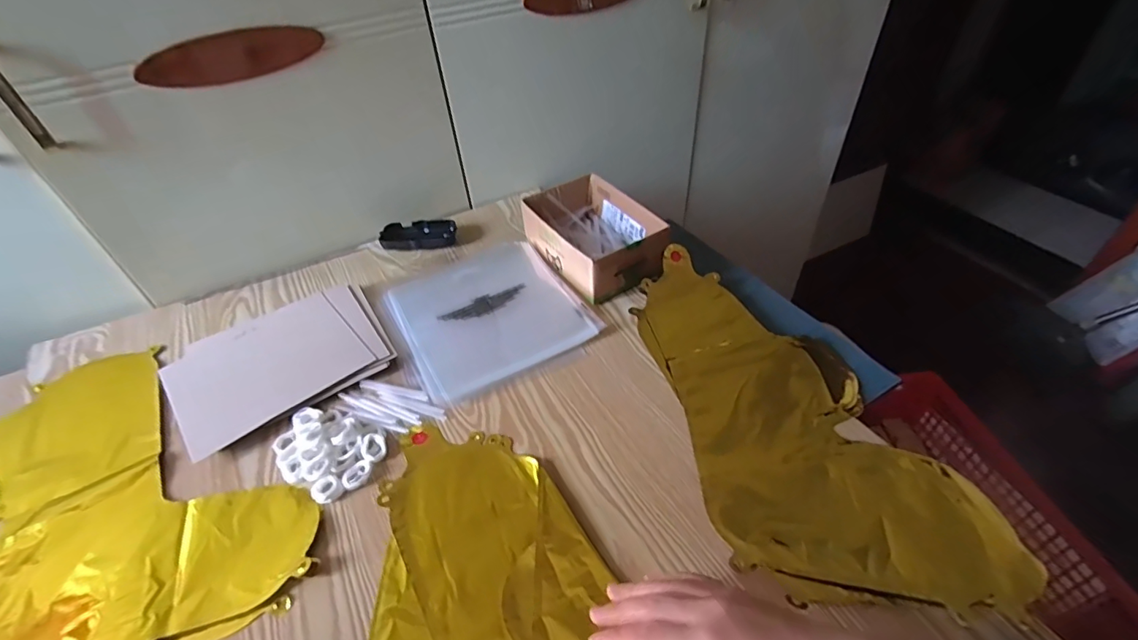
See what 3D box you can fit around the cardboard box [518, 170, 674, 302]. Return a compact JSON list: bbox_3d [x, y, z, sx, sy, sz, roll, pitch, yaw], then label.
[{"bbox_3d":[0.031,-0.114,0.670,0.126,0.063,0.186,-24,48,-20],"label":"cardboard box"}]

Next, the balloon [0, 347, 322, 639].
[{"bbox_3d":[-0.428,0.171,0.457,0.406,0.012,0.220,25,51,26],"label":"balloon"}]

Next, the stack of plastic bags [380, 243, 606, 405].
[{"bbox_3d":[-0.101,-0.013,0.620,0.209,0.009,0.216,-24,48,-20],"label":"stack of plastic bags"}]

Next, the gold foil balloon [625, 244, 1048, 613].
[{"bbox_3d":[0.202,0.080,0.501,0.216,0.015,0.424,-15,45,-12],"label":"gold foil balloon"}]

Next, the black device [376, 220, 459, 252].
[{"bbox_3d":[-0.221,-0.126,0.739,0.107,0.018,0.059,-11,45,-8],"label":"black device"}]

